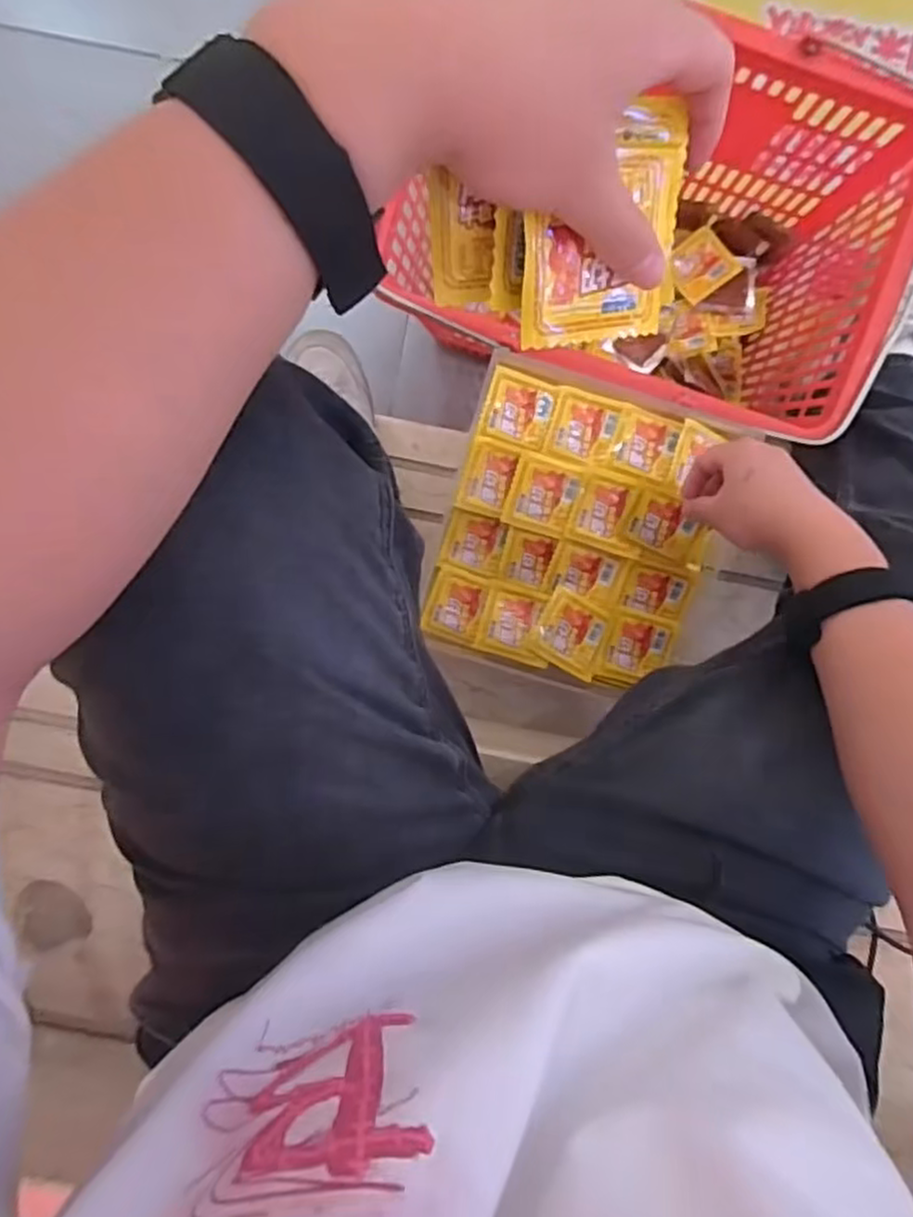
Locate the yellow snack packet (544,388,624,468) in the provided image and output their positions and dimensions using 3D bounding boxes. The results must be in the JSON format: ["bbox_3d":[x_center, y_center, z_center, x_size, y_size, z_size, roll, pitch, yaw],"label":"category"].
[{"bbox_3d":[0.117,-0.165,0.633,0.060,0.007,0.061,18,96,-2],"label":"yellow snack packet"}]

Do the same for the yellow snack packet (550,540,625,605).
[{"bbox_3d":[0.124,-0.033,0.653,0.058,0.015,0.046,17,96,-2],"label":"yellow snack packet"}]

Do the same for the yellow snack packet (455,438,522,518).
[{"bbox_3d":[0.029,-0.119,0.633,0.045,0.013,0.062,17,96,-2],"label":"yellow snack packet"}]

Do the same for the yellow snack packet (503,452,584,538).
[{"bbox_3d":[0.079,-0.104,0.635,0.062,0.013,0.067,15,96,-2],"label":"yellow snack packet"}]

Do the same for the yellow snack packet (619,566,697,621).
[{"bbox_3d":[0.187,-0.015,0.647,0.061,0.013,0.042,13,96,-1],"label":"yellow snack packet"}]

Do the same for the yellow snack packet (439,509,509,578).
[{"bbox_3d":[0.017,-0.062,0.653,0.055,0.026,0.054,12,96,-1],"label":"yellow snack packet"}]

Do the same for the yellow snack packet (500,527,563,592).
[{"bbox_3d":[0.068,-0.046,0.653,0.051,0.016,0.050,16,96,-2],"label":"yellow snack packet"}]

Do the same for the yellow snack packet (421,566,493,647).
[{"bbox_3d":[0.000,-0.001,0.659,0.056,0.011,0.063,19,81,-5],"label":"yellow snack packet"}]

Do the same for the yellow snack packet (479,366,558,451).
[{"bbox_3d":[0.057,-0.181,0.629,0.060,0.015,0.063,14,96,-1],"label":"yellow snack packet"}]

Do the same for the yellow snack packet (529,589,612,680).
[{"bbox_3d":[0.108,0.024,0.648,0.064,0.009,0.066,28,76,-1],"label":"yellow snack packet"}]

